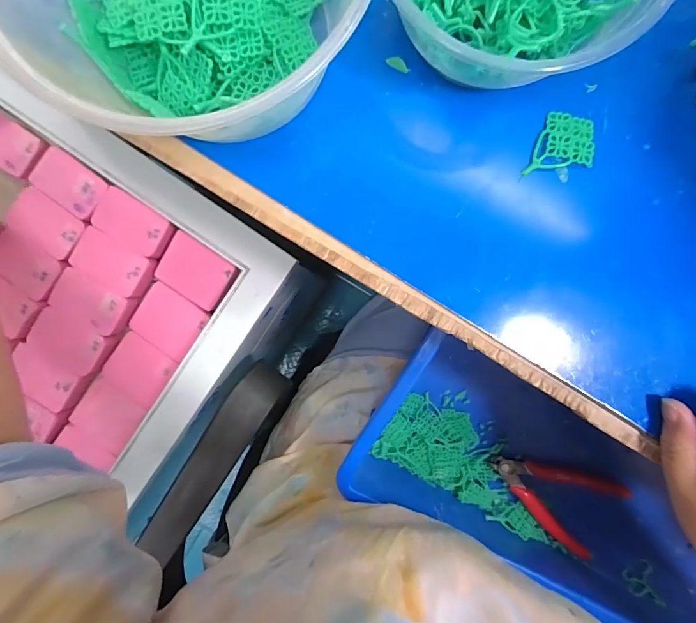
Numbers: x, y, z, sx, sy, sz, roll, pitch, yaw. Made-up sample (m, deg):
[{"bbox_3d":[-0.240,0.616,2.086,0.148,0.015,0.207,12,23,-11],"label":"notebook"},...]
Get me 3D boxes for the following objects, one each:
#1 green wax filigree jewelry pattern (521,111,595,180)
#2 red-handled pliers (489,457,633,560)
[{"bbox_3d":[0.117,-0.092,0.222,0.036,0.005,0.035,4,92,0],"label":"green wax filigree jewelry pattern"},{"bbox_3d":[0.189,0.170,0.370,0.112,0.024,0.074,27,92,0],"label":"red-handled pliers"}]

